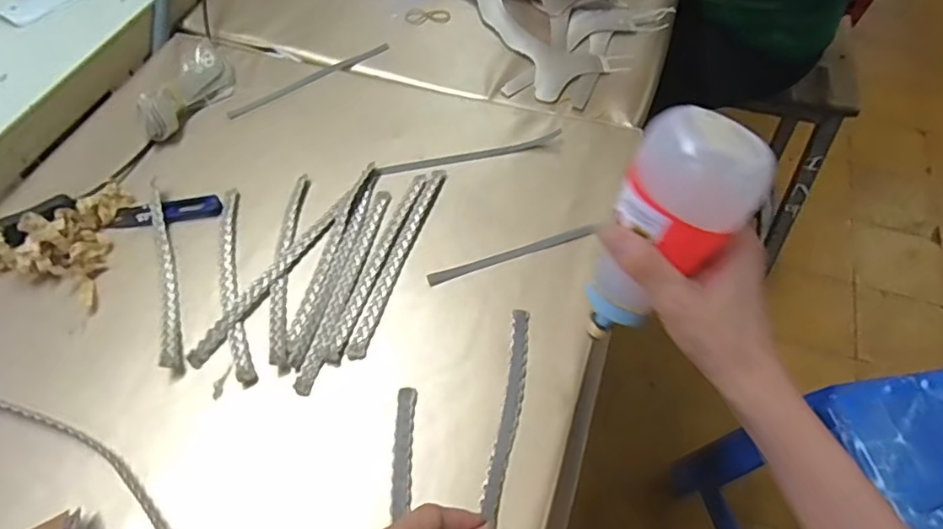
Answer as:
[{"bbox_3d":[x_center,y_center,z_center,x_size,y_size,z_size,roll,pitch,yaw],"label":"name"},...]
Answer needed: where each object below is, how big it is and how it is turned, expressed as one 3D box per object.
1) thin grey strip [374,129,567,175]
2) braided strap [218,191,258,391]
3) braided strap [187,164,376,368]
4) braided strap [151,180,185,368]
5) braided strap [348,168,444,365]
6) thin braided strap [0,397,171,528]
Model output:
[{"bbox_3d":[0.000,-0.105,0.551,0.174,0.010,0.010,-10,57,-8],"label":"thin grey strip"},{"bbox_3d":[-0.192,0.010,0.472,0.020,0.006,0.189,-13,58,-10],"label":"braided strap"},{"bbox_3d":[-0.147,-0.008,0.482,0.019,0.006,0.220,29,60,17],"label":"braided strap"},{"bbox_3d":[-0.248,0.003,0.472,0.015,0.012,0.183,-17,59,-13],"label":"braided strap"},{"bbox_3d":[-0.058,-0.007,0.487,0.013,0.005,0.191,16,57,9],"label":"braided strap"},{"bbox_3d":[-0.265,0.124,0.394,0.187,0.007,0.022,26,60,15],"label":"thin braided strap"}]

